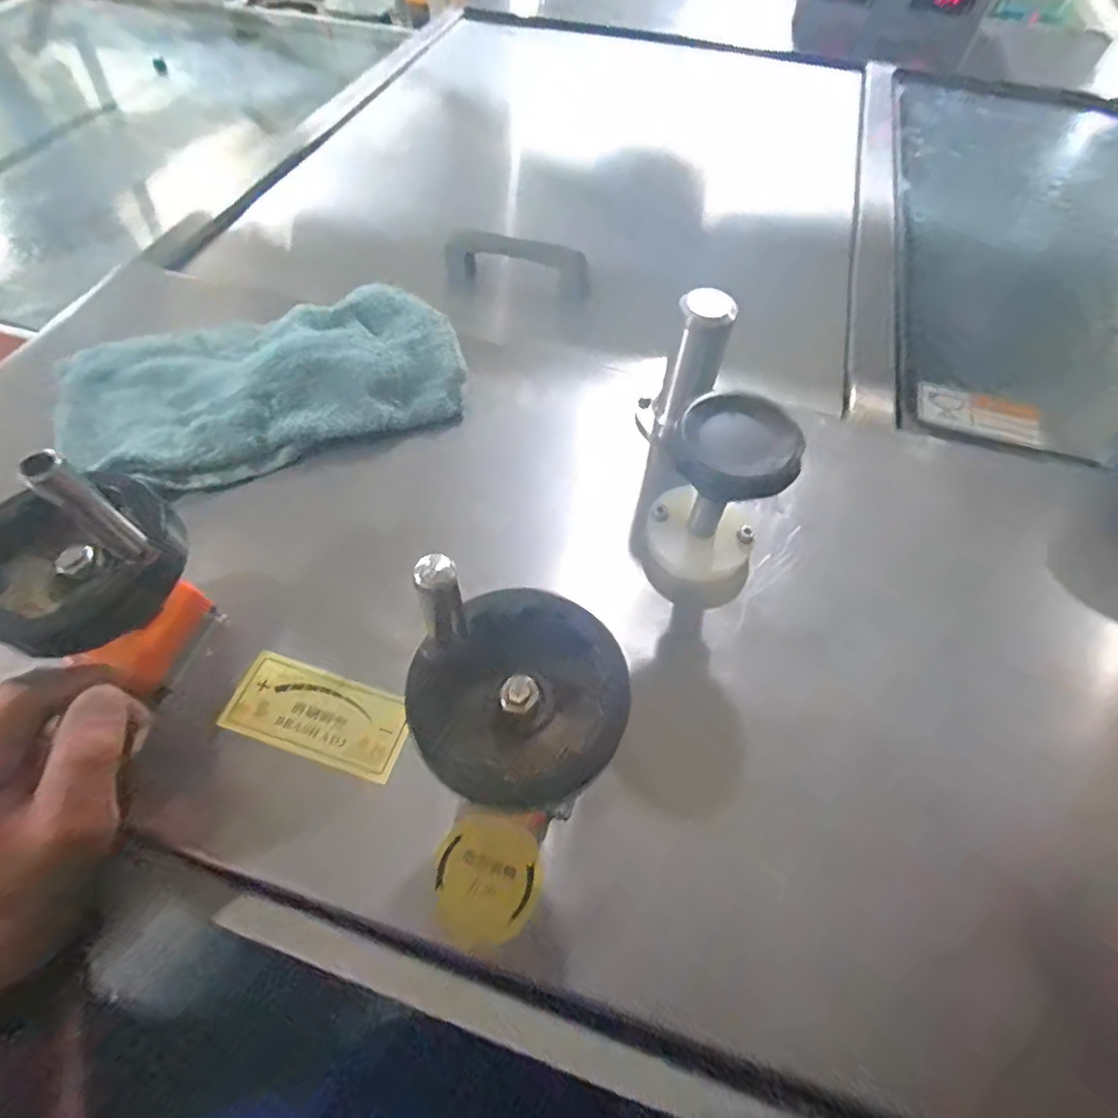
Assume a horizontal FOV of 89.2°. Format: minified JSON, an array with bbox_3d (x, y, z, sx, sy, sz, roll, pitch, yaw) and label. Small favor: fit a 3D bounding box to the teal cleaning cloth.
[{"bbox_3d":[-0.235,-0.145,0.449,0.312,0.051,0.164,-14,60,-10],"label":"teal cleaning cloth"}]

